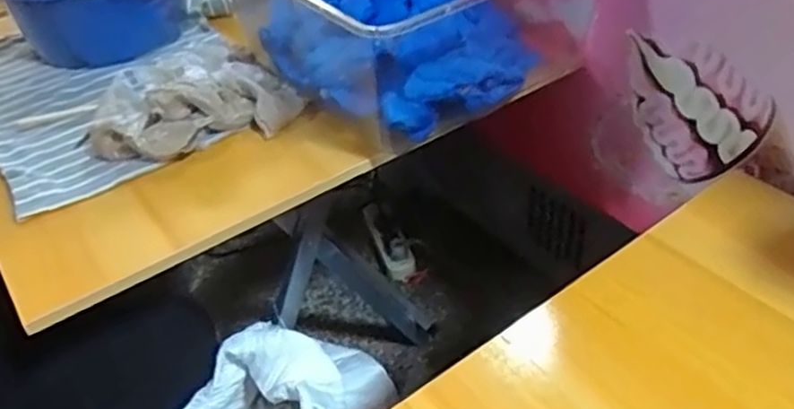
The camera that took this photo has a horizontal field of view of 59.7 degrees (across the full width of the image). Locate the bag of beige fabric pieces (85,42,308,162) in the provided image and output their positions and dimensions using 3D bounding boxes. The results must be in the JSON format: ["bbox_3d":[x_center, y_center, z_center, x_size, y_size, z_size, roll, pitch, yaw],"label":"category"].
[{"bbox_3d":[-0.190,-0.094,0.654,0.183,0.059,0.120,-34,50,-31],"label":"bag of beige fabric pieces"}]

